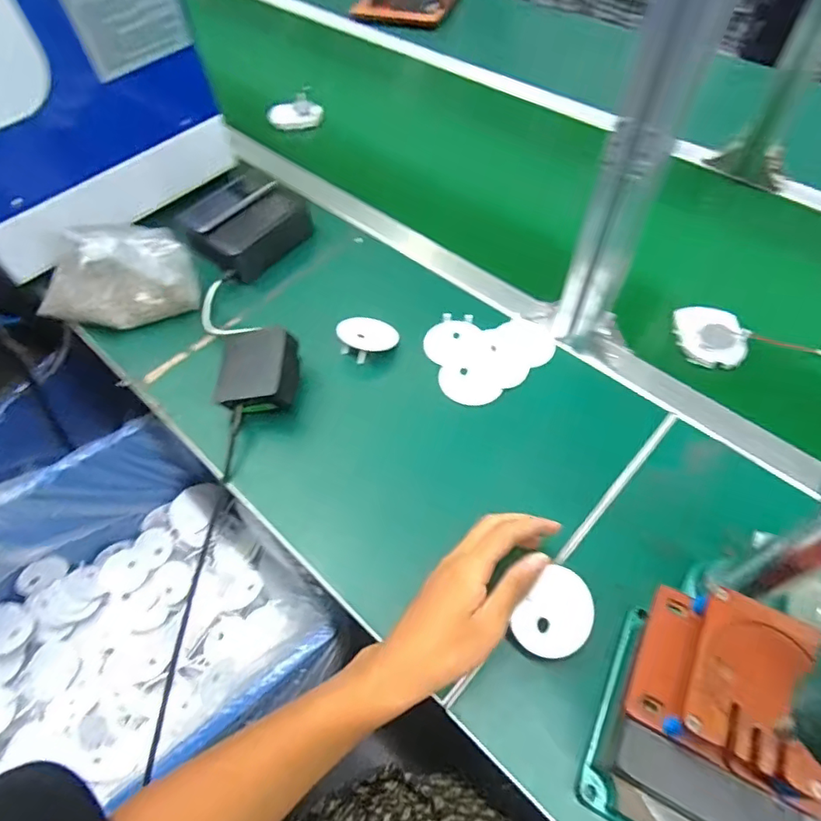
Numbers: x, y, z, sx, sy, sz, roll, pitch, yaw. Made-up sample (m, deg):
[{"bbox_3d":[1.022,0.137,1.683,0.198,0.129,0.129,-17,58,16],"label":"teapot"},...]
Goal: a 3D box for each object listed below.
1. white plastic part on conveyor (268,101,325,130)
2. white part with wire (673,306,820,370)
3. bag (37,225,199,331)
[{"bbox_3d":[-0.185,-0.474,0.854,0.086,0.031,0.031,-10,56,-6],"label":"white plastic part on conveyor"},{"bbox_3d":[0.351,-0.081,0.565,0.127,0.019,0.079,-4,55,-2],"label":"white part with wire"},{"bbox_3d":[-0.335,-0.144,0.585,0.187,0.101,0.054,-5,55,-3],"label":"bag"}]

